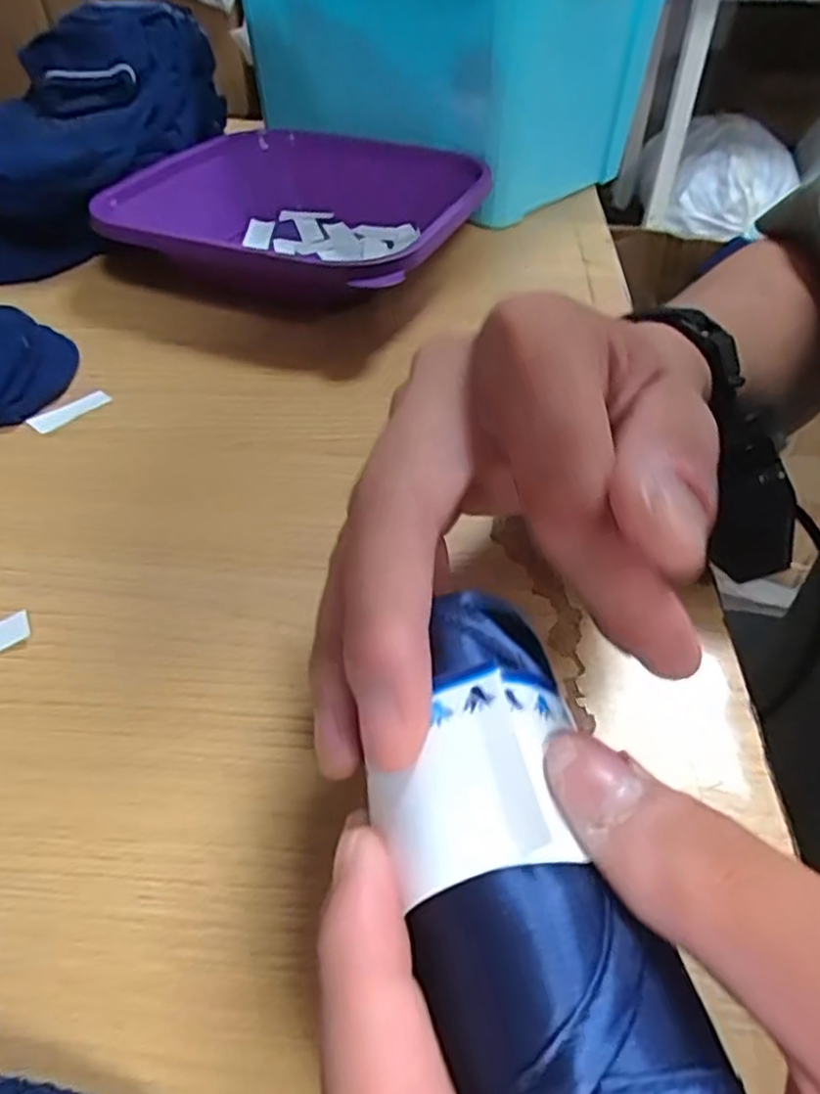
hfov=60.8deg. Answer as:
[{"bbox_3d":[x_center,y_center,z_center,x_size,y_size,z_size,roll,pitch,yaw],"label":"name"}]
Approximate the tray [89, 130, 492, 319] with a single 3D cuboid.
[{"bbox_3d":[-0.059,-0.185,0.402,0.182,0.047,0.181,16,46,13],"label":"tray"}]

